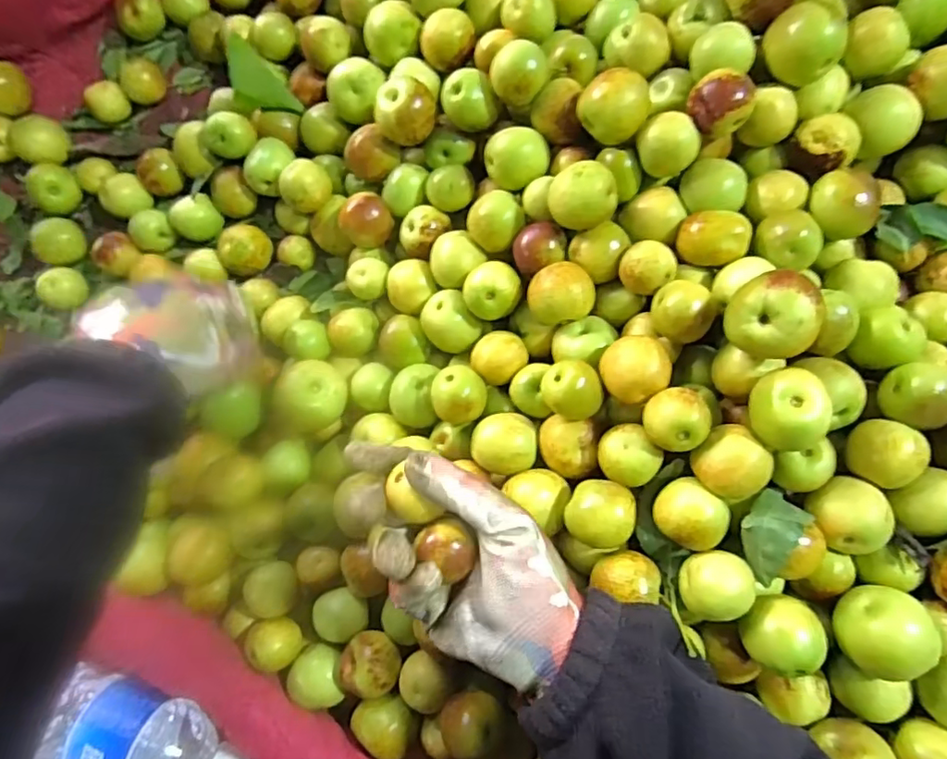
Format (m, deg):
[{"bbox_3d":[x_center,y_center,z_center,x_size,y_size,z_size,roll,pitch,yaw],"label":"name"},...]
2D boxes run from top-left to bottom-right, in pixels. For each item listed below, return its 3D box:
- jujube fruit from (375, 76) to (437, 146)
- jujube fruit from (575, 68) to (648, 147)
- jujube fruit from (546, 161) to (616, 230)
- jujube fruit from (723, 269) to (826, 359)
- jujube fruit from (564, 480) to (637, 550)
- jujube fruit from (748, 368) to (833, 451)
[{"bbox_3d":[-0.046,-0.178,0.398,0.039,0.031,0.039,0,85,-2],"label":"jujube fruit"},{"bbox_3d":[0.082,-0.160,0.350,0.039,0.032,0.031,20,84,0],"label":"jujube fruit"},{"bbox_3d":[0.064,-0.107,0.347,0.036,0.031,0.035,0,85,-2],"label":"jujube fruit"},{"bbox_3d":[0.149,-0.031,0.300,0.036,0.043,0.041,-12,85,-3],"label":"jujube fruit"},{"bbox_3d":[0.070,0.073,0.325,0.033,0.028,0.035,0,85,-2],"label":"jujube fruit"},{"bbox_3d":[0.160,0.015,0.298,0.027,0.029,0.040,-1,85,-2],"label":"jujube fruit"}]

